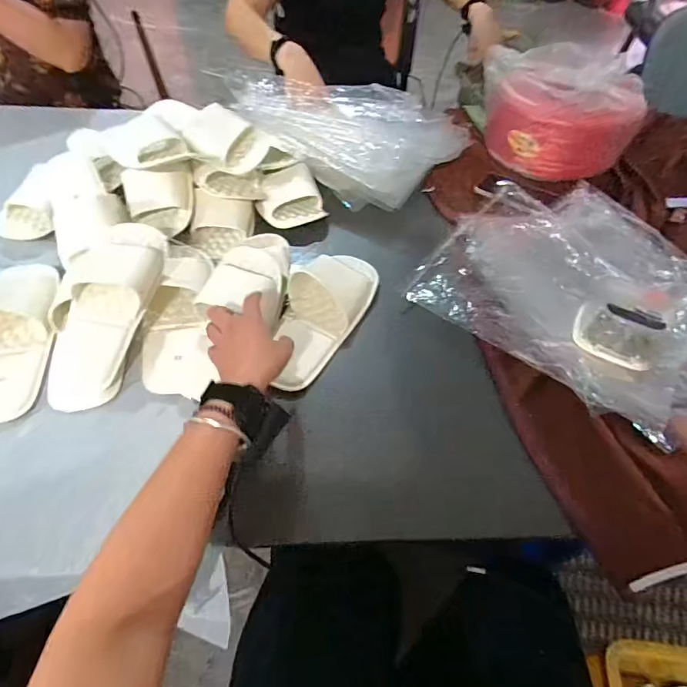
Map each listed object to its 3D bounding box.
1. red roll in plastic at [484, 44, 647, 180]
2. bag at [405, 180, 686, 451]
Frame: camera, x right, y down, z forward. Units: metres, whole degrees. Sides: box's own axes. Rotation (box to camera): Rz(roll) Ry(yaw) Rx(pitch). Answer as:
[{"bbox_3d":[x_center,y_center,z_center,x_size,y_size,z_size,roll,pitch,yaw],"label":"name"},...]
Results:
[{"bbox_3d":[0.449,-0.488,0.931,0.251,0.158,0.255,2,53,-2],"label":"red roll in plastic"},{"bbox_3d":[0.389,-0.100,0.679,0.445,0.082,0.408,38,60,23],"label":"bag"}]

